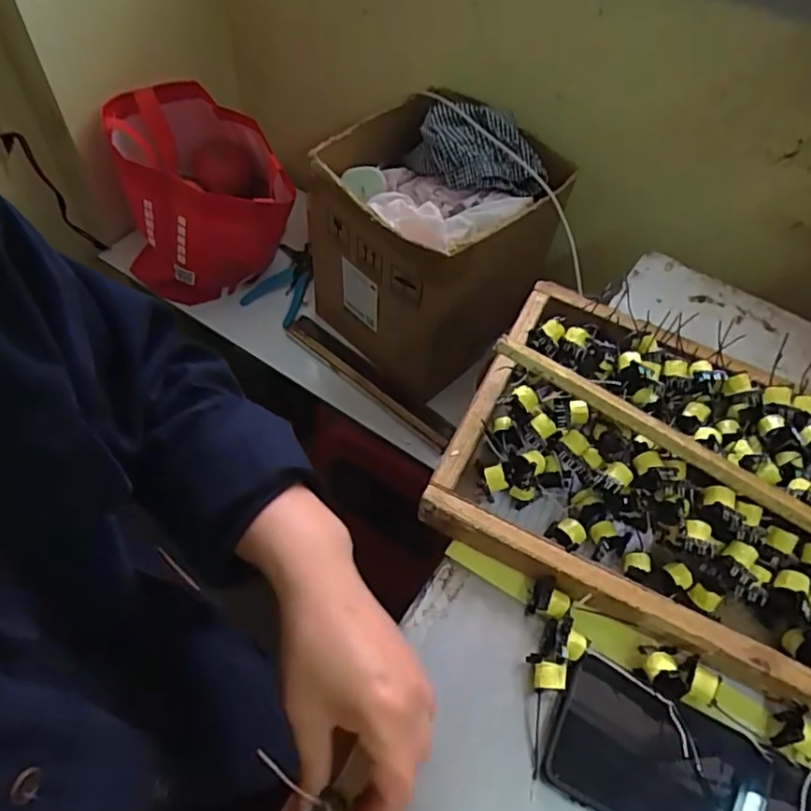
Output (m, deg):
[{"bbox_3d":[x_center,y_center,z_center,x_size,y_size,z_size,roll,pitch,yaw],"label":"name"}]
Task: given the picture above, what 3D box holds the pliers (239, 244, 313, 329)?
[{"bbox_3d":[-0.177,-0.181,0.874,0.082,0.022,0.157,15,55,9],"label":"pliers"}]

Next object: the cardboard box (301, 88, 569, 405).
[{"bbox_3d":[0.029,-0.196,0.726,0.268,0.239,0.223,38,62,24],"label":"cardboard box"}]

